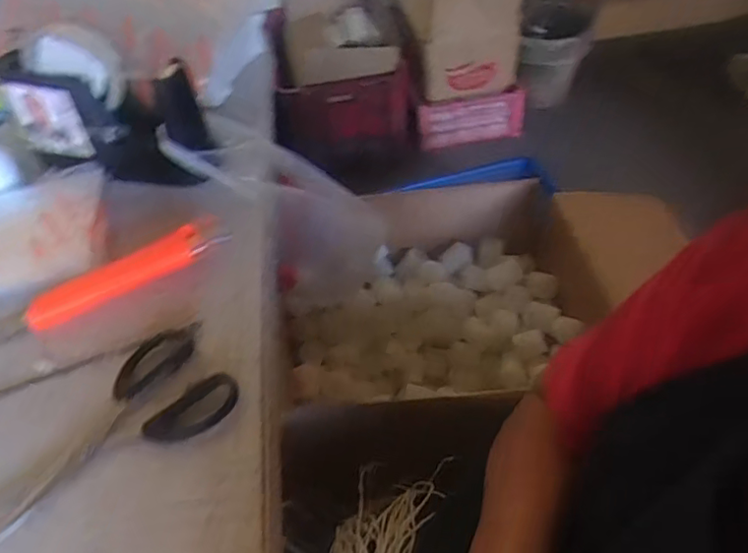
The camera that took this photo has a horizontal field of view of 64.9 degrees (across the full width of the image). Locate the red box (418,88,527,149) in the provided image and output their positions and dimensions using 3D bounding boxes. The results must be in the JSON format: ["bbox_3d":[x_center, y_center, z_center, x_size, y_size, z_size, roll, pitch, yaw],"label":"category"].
[{"bbox_3d":[0.285,-0.458,1.717,0.305,0.141,0.039,-9,47,-2],"label":"red box"}]

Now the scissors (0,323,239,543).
[{"bbox_3d":[-0.174,0.094,0.371,0.164,0.014,0.082,-28,52,-21],"label":"scissors"}]

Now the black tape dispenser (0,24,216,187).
[{"bbox_3d":[-0.237,-0.147,0.519,0.195,0.113,0.059,11,49,13],"label":"black tape dispenser"}]

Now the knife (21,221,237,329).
[{"bbox_3d":[-0.188,-0.002,0.454,0.152,0.022,0.032,-25,51,-19],"label":"knife"}]

